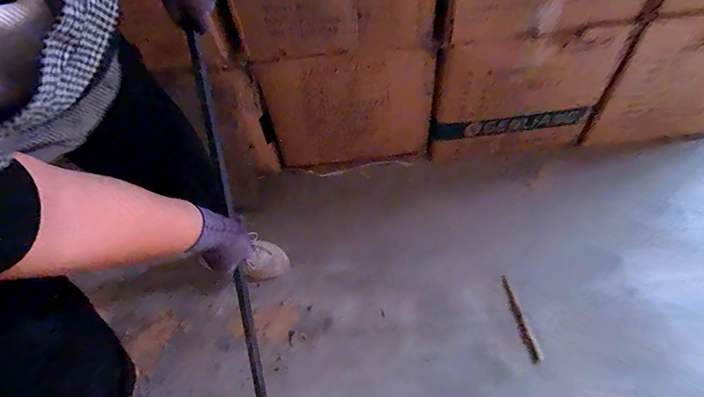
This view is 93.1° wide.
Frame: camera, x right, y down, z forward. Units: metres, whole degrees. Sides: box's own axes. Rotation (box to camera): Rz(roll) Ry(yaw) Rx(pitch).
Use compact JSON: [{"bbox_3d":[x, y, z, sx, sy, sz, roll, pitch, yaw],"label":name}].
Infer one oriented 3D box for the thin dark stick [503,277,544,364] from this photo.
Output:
[{"bbox_3d":[0.395,0.280,0.790,0.026,0.010,0.203,-7,48,0],"label":"thin dark stick"}]

